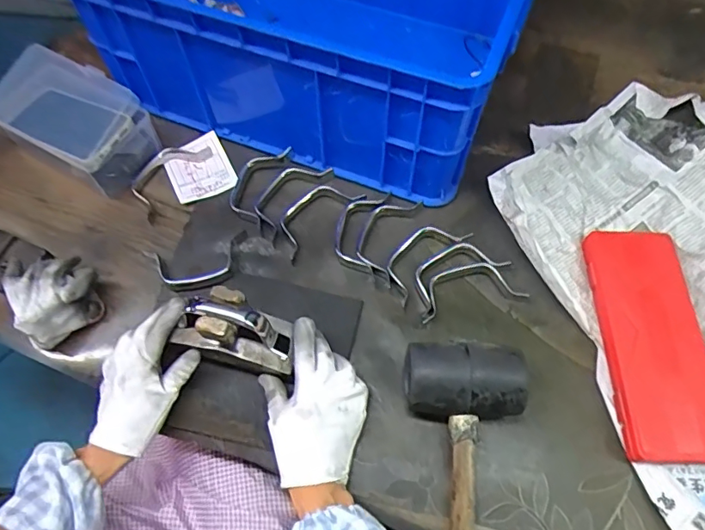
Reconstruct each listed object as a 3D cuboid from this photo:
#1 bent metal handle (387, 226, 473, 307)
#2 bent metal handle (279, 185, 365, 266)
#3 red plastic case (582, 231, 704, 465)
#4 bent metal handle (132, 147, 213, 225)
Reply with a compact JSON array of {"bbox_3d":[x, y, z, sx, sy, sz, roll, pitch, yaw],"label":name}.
[{"bbox_3d":[0.081,-0.011,0.608,0.051,0.016,0.115,41,69,19],"label":"bent metal handle"},{"bbox_3d":[-0.046,-0.061,0.637,0.121,0.010,0.054,-41,70,-20],"label":"bent metal handle"},{"bbox_3d":[0.320,0.076,0.558,0.097,0.028,0.253,1,62,0],"label":"red plastic case"},{"bbox_3d":[-0.238,-0.117,0.664,0.051,0.032,0.120,29,65,14],"label":"bent metal handle"}]

